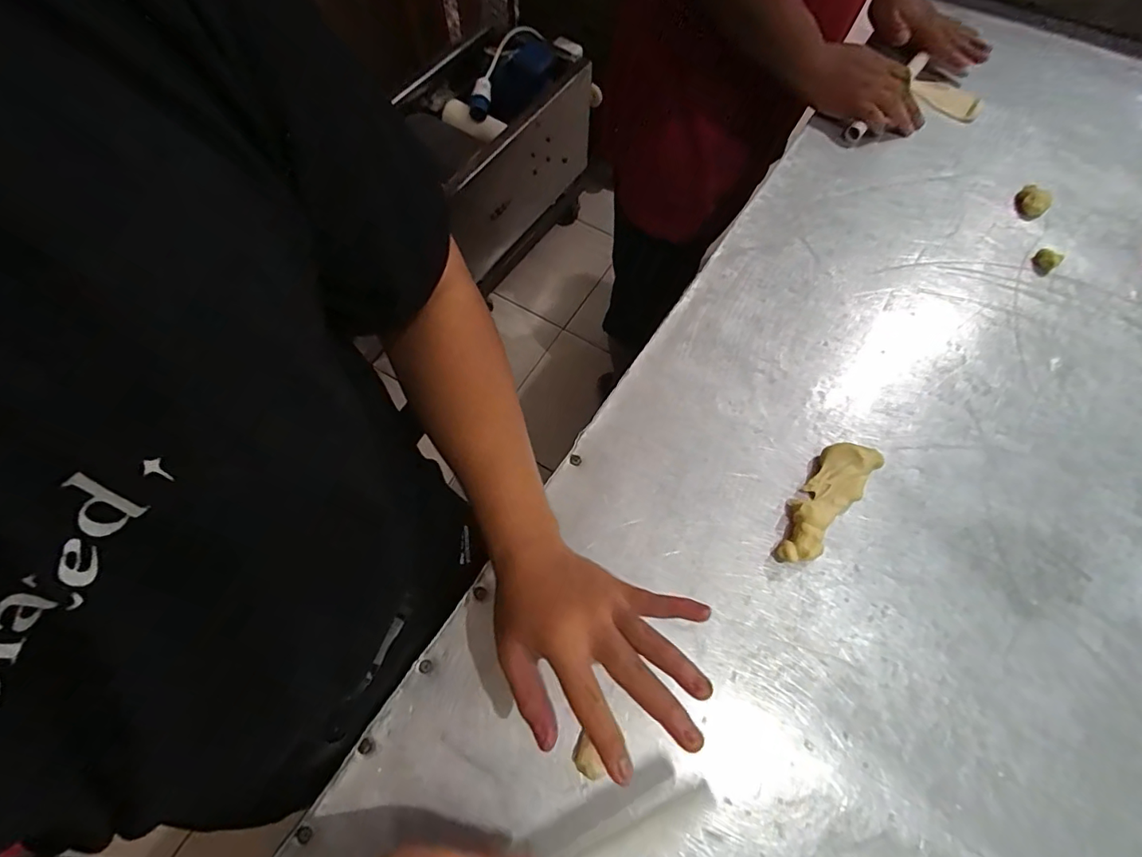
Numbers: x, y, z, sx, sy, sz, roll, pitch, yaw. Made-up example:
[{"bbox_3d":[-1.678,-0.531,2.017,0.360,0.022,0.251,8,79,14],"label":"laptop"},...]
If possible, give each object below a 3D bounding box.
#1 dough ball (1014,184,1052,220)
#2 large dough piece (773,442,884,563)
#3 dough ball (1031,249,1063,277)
[{"bbox_3d":[0.557,-0.273,0.632,0.040,0.023,0.037,0,65,-1],"label":"dough ball"},{"bbox_3d":[0.226,0.066,0.467,0.043,0.024,0.129,37,70,15],"label":"large dough piece"},{"bbox_3d":[0.546,-0.192,0.604,0.032,0.016,0.025,-36,71,-16],"label":"dough ball"}]

